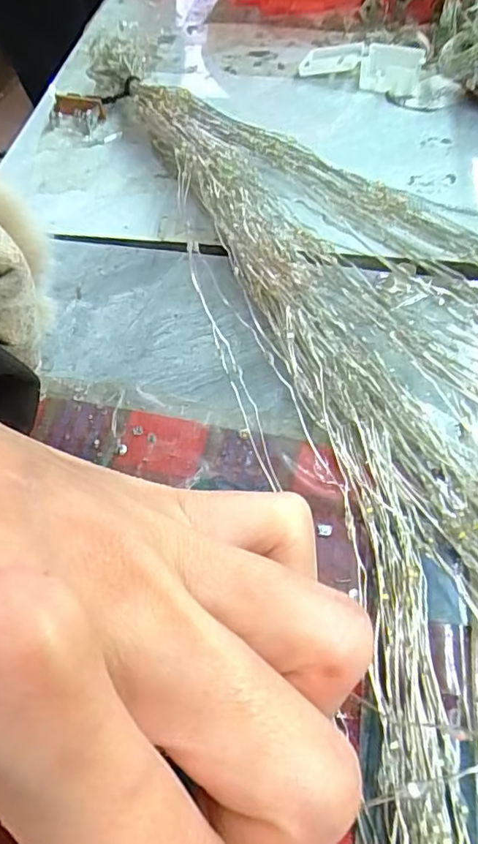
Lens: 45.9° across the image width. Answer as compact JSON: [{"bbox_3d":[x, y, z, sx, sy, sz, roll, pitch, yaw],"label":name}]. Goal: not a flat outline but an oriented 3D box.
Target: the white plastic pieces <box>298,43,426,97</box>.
[{"bbox_3d":[0.057,-0.164,0.259,0.055,0.019,0.008,8,39,-4],"label":"white plastic pieces"}]

